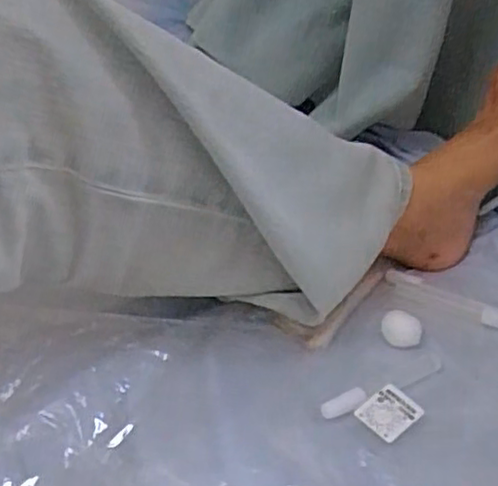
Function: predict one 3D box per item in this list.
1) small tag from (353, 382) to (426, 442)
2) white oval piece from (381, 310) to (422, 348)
[{"bbox_3d":[0.089,0.107,0.424,0.036,0.005,0.030,-29,50,-27],"label":"small tag"},{"bbox_3d":[0.112,0.064,0.492,0.028,0.014,0.025,17,38,18],"label":"white oval piece"}]

